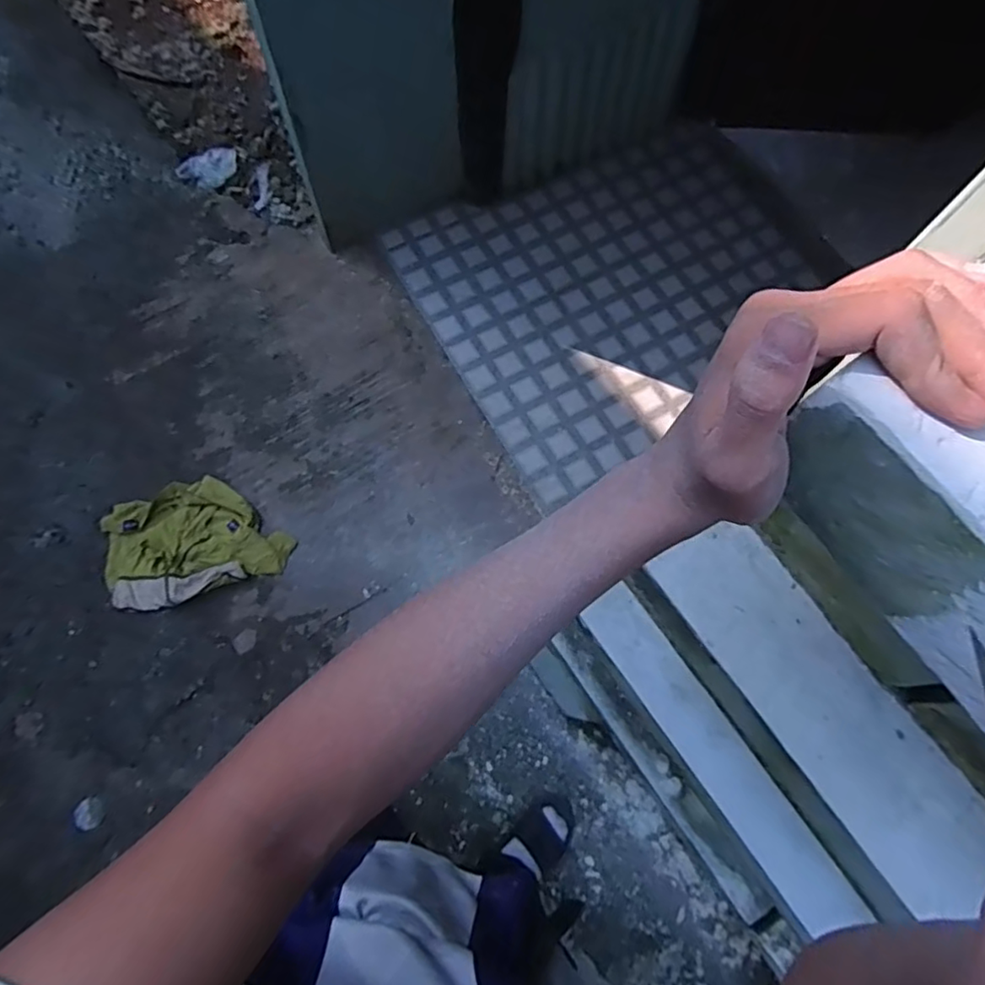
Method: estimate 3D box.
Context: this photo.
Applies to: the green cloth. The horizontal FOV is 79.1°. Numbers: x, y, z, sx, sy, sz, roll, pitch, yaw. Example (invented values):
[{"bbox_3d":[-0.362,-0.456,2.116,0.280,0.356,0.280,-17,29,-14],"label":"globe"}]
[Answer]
[{"bbox_3d":[-0.779,0.113,1.570,0.443,0.041,0.324,-18,70,-8],"label":"green cloth"}]

